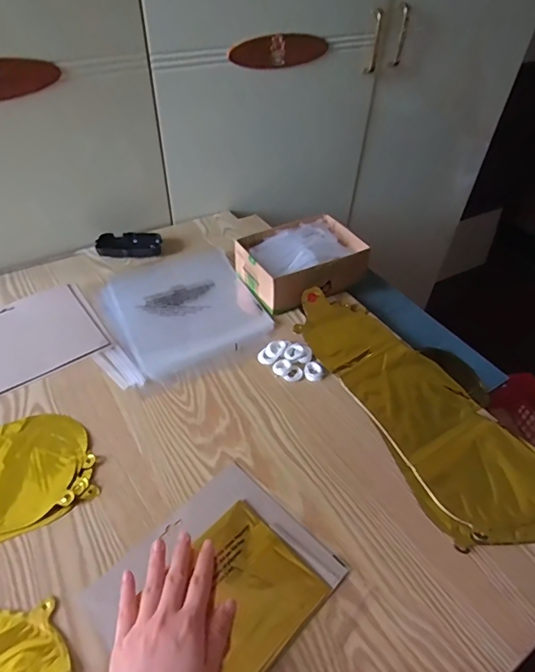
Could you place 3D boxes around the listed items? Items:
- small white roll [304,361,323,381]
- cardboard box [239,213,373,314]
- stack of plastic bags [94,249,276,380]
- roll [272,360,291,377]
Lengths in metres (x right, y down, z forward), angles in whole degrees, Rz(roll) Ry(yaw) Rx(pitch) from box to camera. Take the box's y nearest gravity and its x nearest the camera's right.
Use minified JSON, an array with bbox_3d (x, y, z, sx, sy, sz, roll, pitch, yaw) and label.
[{"bbox_3d":[0.062,0.048,0.581,0.025,0.007,0.028,5,46,2],"label":"small white roll"},{"bbox_3d":[0.054,-0.121,0.696,0.181,0.073,0.141,-21,50,-21],"label":"cardboard box"},{"bbox_3d":[-0.136,-0.053,0.684,0.222,0.007,0.256,-25,51,-24],"label":"stack of plastic bags"},{"bbox_3d":[0.019,0.043,0.580,0.022,0.007,0.027,21,48,17],"label":"roll"}]

